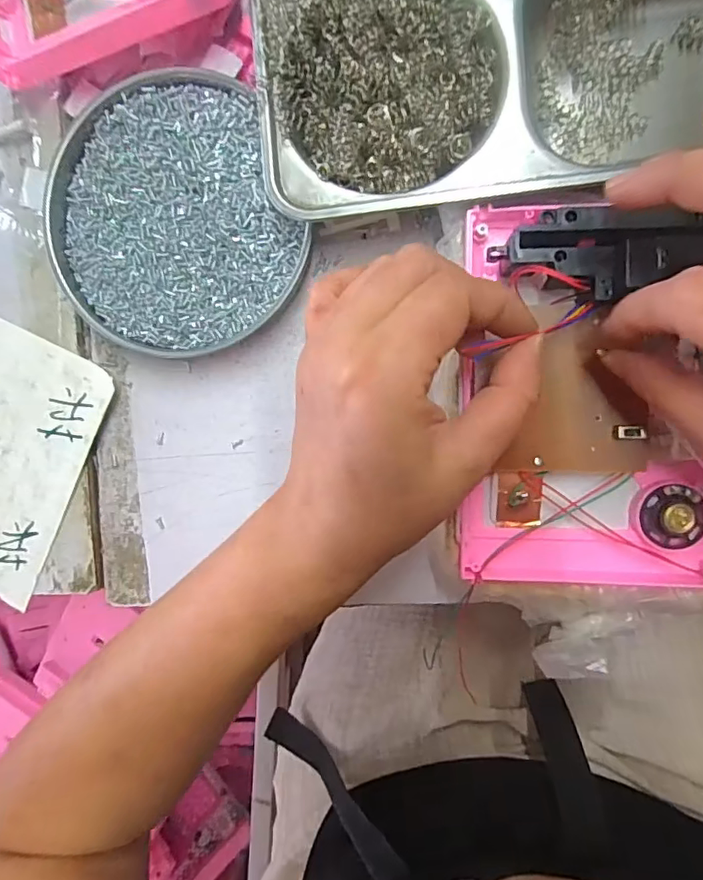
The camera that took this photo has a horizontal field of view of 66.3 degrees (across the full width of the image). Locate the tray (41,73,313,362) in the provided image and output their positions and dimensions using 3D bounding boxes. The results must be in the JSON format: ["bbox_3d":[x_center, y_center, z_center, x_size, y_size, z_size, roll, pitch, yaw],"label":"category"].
[{"bbox_3d":[-0.093,-0.111,0.278,0.122,0.019,0.131,0,94,7],"label":"tray"}]

